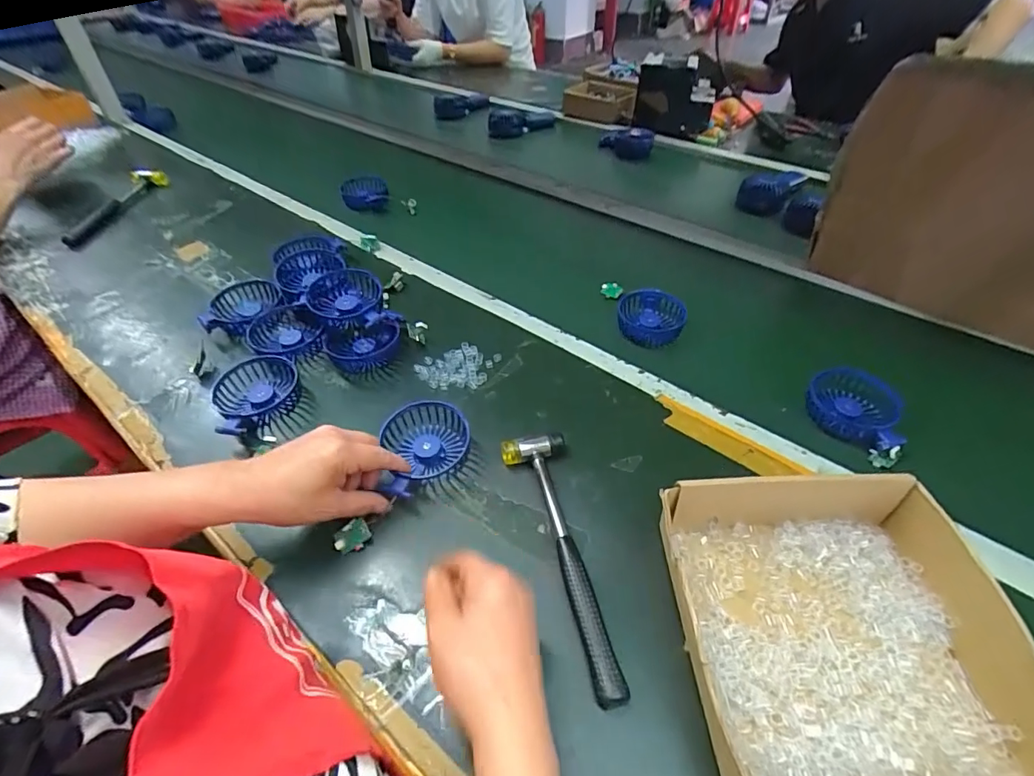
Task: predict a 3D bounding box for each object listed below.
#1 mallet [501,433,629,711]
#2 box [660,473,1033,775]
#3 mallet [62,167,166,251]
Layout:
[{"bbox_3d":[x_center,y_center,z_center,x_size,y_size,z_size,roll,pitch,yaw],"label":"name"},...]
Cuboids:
[{"bbox_3d":[0.036,0.139,0.420,0.058,0.025,0.231,-9,46,-7],"label":"mallet"},{"bbox_3d":[0.229,0.172,0.354,0.222,0.064,0.207,-2,45,0],"label":"box"},{"bbox_3d":[-0.661,-0.302,0.820,0.083,0.031,0.229,0,46,2],"label":"mallet"}]

